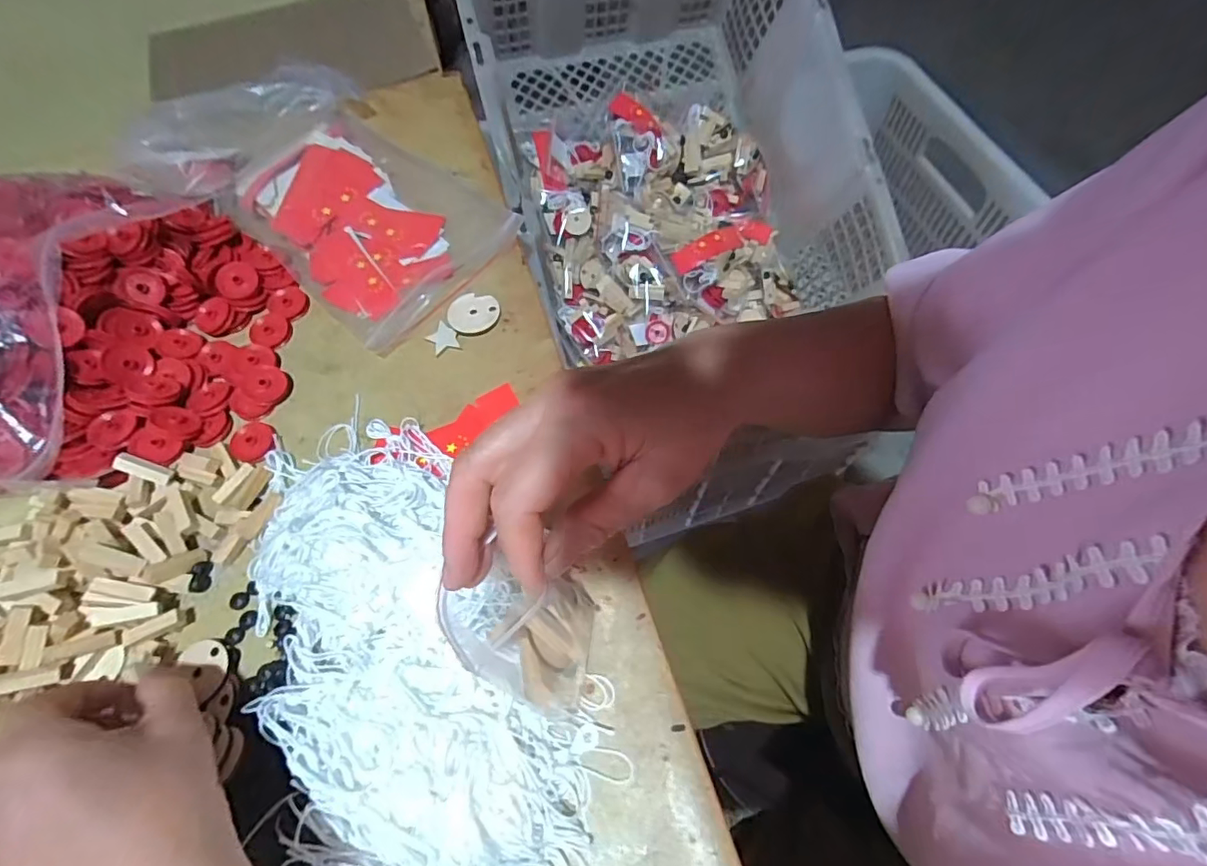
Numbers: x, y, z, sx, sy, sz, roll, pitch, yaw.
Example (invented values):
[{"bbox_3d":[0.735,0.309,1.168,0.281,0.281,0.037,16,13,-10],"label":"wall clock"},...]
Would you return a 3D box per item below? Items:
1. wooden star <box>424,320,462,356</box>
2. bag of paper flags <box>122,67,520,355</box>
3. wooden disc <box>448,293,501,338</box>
[{"bbox_3d":[-0.119,-0.070,0.401,0.019,0.004,0.024,-35,68,-16],"label":"wooden star"},{"bbox_3d":[-0.235,-0.212,0.456,0.302,0.055,0.172,34,68,17],"label":"bag of paper flags"},{"bbox_3d":[-0.100,-0.091,0.410,0.039,0.004,0.036,0,63,1],"label":"wooden disc"}]

